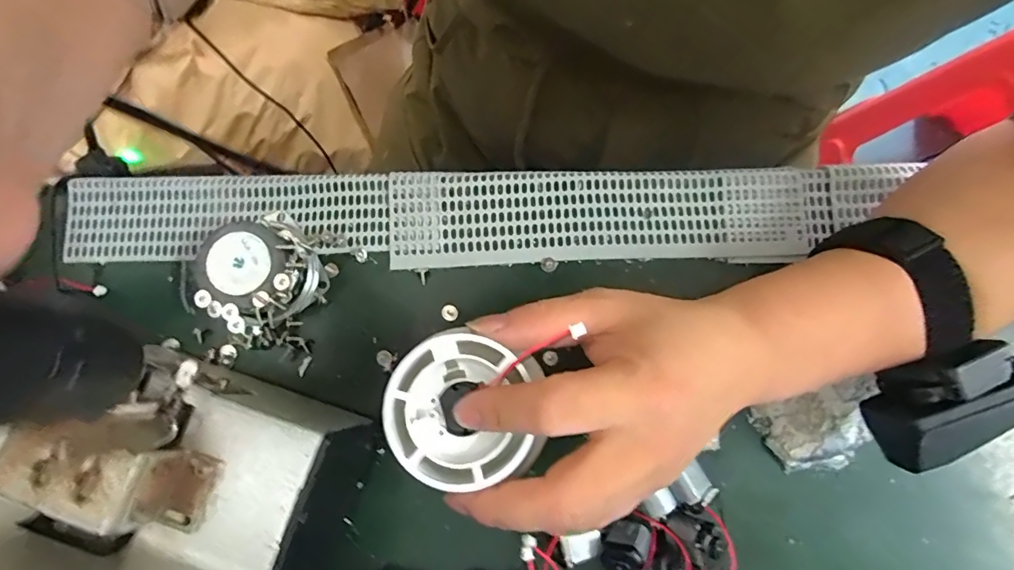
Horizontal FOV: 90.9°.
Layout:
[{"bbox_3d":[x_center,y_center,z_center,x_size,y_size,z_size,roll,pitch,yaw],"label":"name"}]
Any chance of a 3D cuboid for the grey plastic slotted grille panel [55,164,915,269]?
[{"bbox_3d":[-0.018,-0.039,0.275,0.442,0.012,0.051,-1,77,0],"label":"grey plastic slotted grille panel"}]

